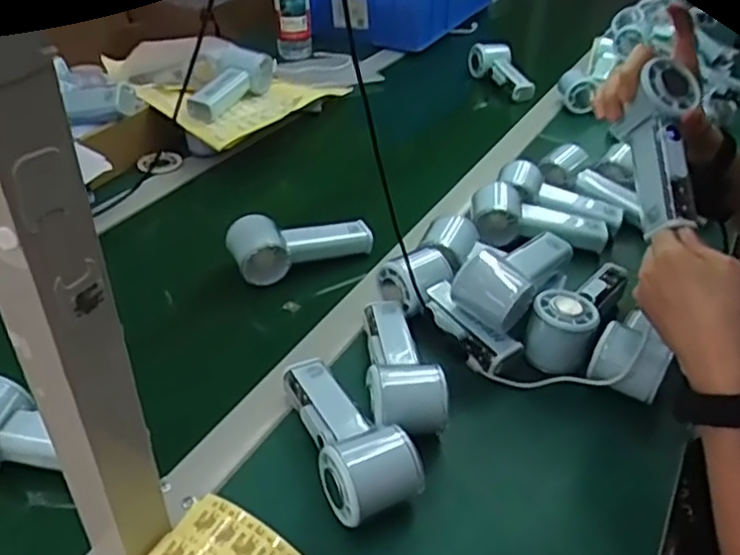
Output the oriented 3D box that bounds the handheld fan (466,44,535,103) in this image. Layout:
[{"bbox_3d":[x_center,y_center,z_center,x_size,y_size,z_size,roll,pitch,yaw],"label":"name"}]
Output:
[{"bbox_3d":[0.226,-0.355,1.132,0.050,0.052,0.185,-7,37,-14],"label":"handheld fan"}]

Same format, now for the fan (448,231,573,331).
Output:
[{"bbox_3d":[0.141,-0.010,0.631,0.067,0.051,0.142,27,42,29],"label":"fan"}]

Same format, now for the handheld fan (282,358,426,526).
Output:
[{"bbox_3d":[-0.023,0.118,0.512,0.064,0.053,0.155,-15,40,-24],"label":"handheld fan"}]

